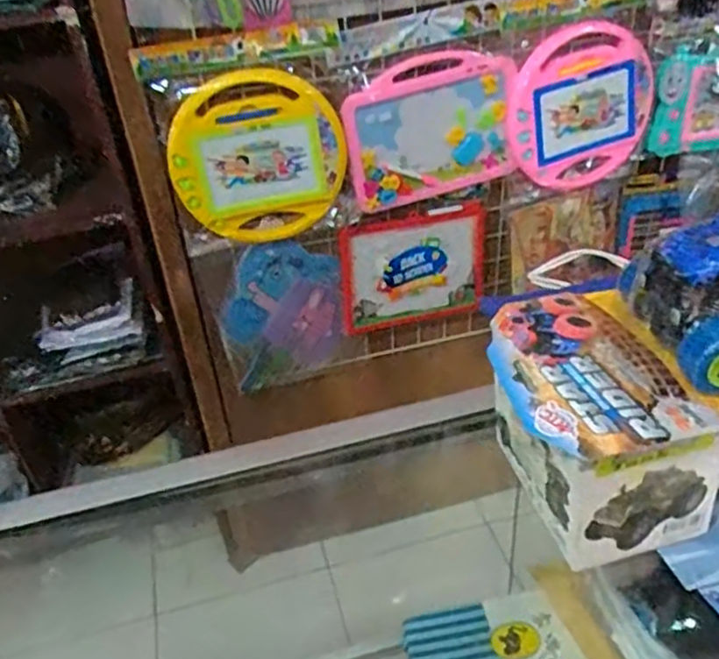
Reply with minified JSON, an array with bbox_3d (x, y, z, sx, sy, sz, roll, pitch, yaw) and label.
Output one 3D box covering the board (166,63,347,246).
[{"bbox_3d":[-0.166,-0.275,1.160,0.285,0.272,0.040,-10,35,-6],"label":"board"}]

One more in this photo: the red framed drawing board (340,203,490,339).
[{"bbox_3d":[0.107,-0.114,1.347,0.281,0.238,0.019,-11,35,-8],"label":"red framed drawing board"}]

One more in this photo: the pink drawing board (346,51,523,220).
[{"bbox_3d":[0.122,-0.336,1.199,0.285,0.248,0.019,-11,35,-8],"label":"pink drawing board"}]

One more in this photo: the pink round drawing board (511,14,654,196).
[{"bbox_3d":[0.392,-0.390,1.243,0.266,0.280,0.026,-13,36,-11],"label":"pink round drawing board"}]

